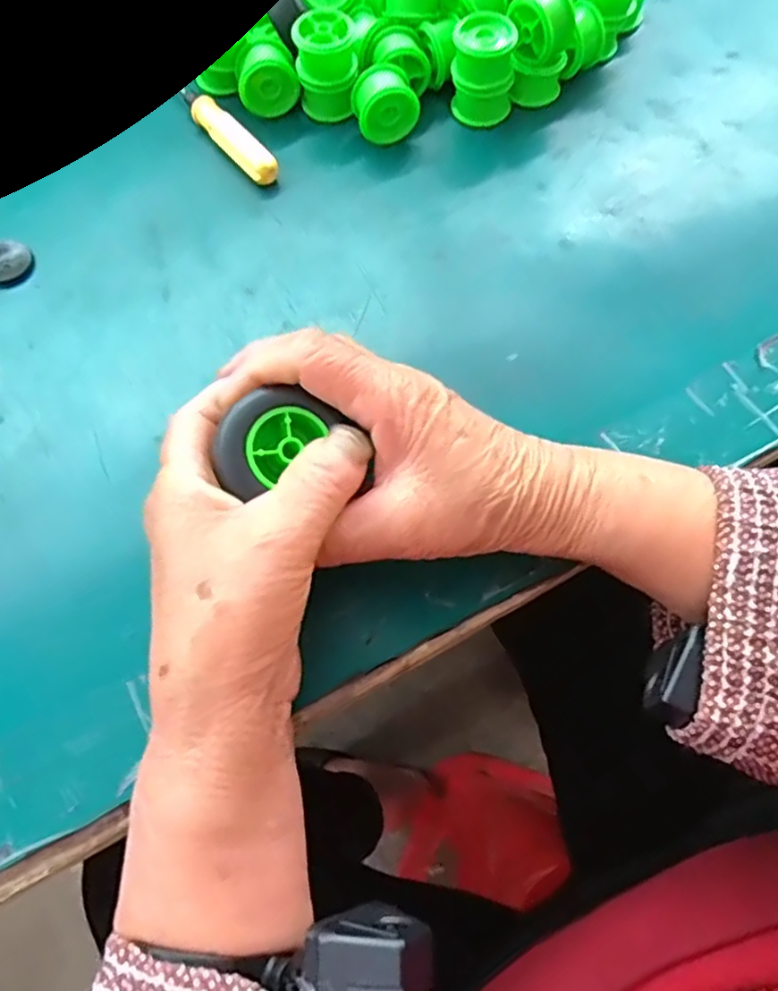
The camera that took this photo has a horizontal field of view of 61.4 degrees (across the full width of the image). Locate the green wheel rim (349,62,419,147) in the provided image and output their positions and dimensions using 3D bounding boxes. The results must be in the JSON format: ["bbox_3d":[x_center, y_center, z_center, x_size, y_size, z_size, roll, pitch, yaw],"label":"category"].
[{"bbox_3d":[-0.003,-0.216,0.367,0.033,0.033,0.025,-18,66,-7],"label":"green wheel rim"}]

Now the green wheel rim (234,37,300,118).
[{"bbox_3d":[-0.070,-0.237,0.375,0.032,0.035,0.029,-19,67,-7],"label":"green wheel rim"}]

